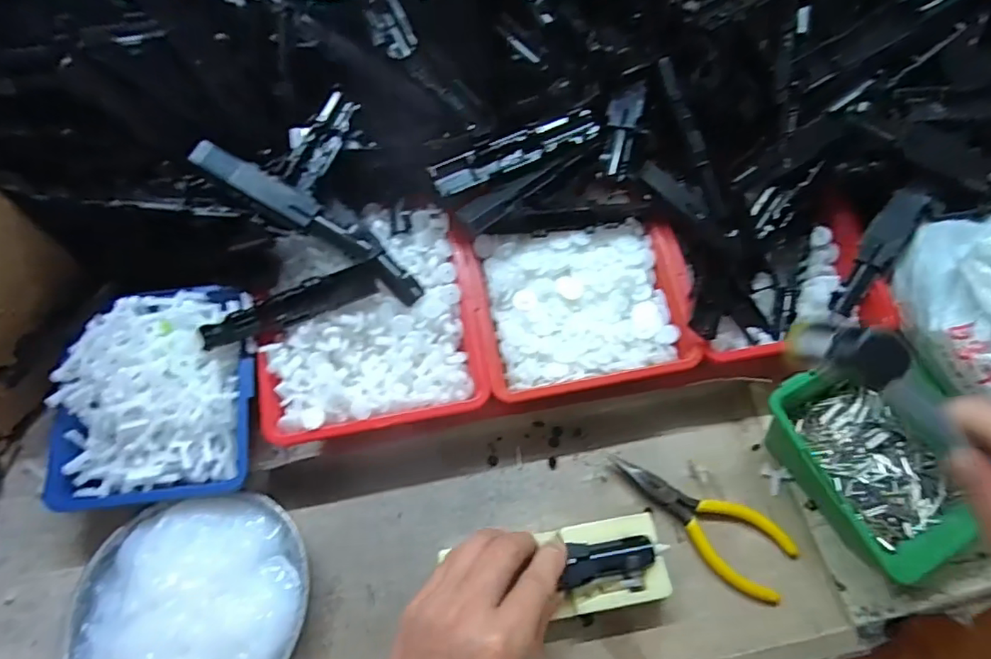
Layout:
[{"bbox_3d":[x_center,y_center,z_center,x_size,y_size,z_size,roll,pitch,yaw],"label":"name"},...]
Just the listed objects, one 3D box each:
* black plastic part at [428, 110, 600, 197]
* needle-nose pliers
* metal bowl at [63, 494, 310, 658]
[{"bbox_3d":[0.014,-0.123,0.371,0.122,0.016,0.026,-26,65,-12],"label":"black plastic part"},{"bbox_3d":[0.134,0.126,0.353,0.124,0.012,0.045,31,67,16],"label":"needle-nose pliers"},{"bbox_3d":[-0.181,0.168,0.317,0.132,0.038,0.127,0,62,0],"label":"metal bowl"}]

